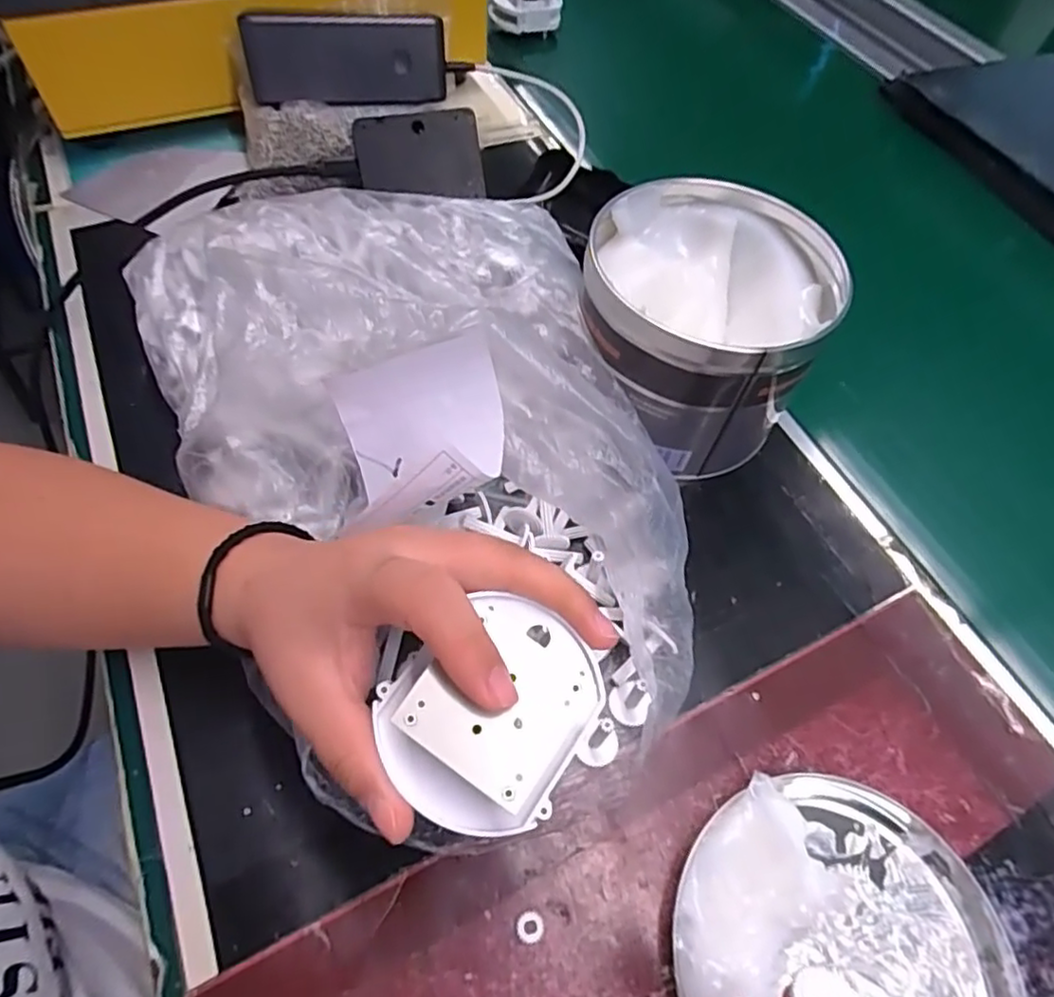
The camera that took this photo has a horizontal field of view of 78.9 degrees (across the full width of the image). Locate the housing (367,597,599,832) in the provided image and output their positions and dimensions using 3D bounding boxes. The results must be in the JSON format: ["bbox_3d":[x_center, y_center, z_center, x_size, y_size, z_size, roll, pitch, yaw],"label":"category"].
[{"bbox_3d":[-0.009,0.064,0.192,0.065,0.029,0.056,-36,68,-23],"label":"housing"}]

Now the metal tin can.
[{"bbox_3d":[0.092,-0.088,0.354,0.120,0.104,0.123,2,59,-3],"label":"metal tin can"}]

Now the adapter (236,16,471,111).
[{"bbox_3d":[-0.112,-0.289,0.423,0.137,0.044,0.028,-7,59,-10],"label":"adapter"}]

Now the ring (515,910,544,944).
[{"bbox_3d":[0.001,0.164,0.244,0.011,0.004,0.010,2,59,-3],"label":"ring"}]

